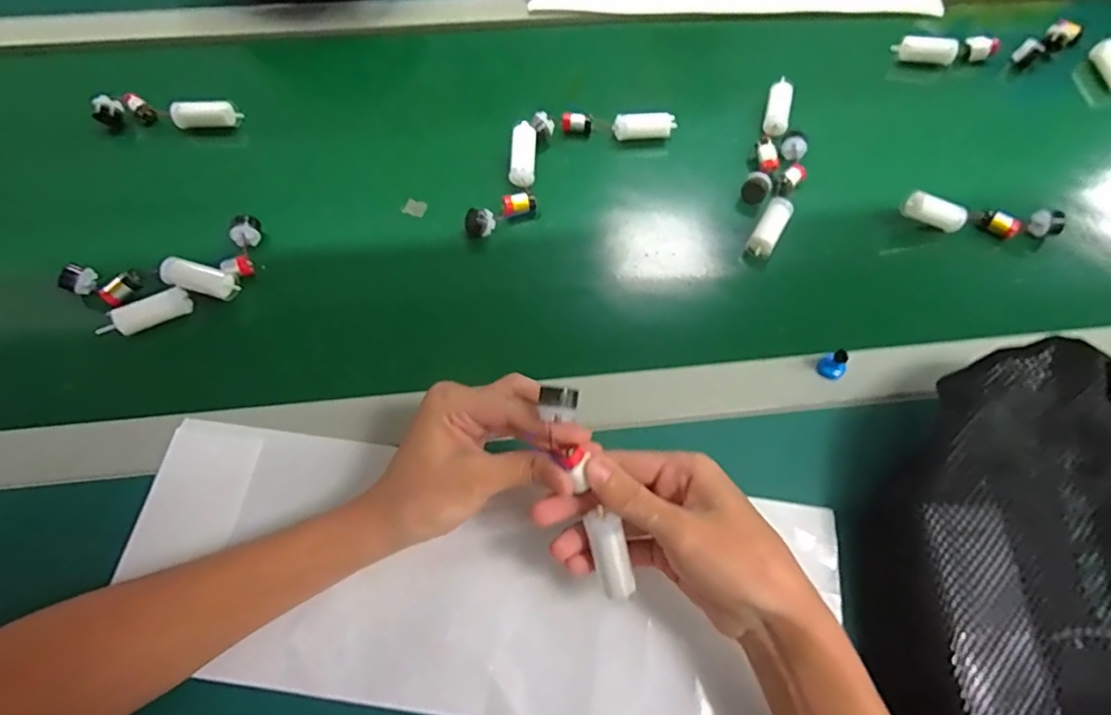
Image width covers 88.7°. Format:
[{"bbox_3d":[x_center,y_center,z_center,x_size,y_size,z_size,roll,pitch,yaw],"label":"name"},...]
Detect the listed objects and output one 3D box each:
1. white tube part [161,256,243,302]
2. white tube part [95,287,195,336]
[{"bbox_3d":[-0.272,-0.060,0.435,0.054,0.022,0.019,13,66,4],"label":"white tube part"},{"bbox_3d":[-0.313,-0.033,0.431,0.067,0.018,0.016,-23,69,-12],"label":"white tube part"}]

